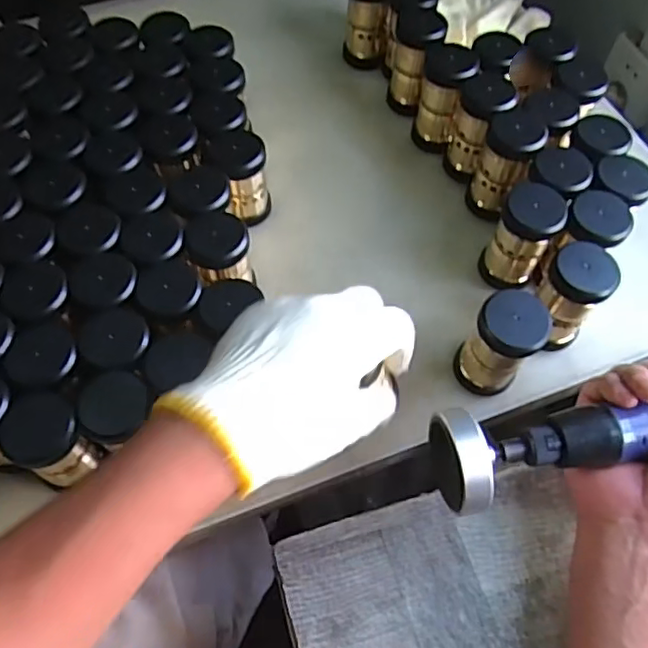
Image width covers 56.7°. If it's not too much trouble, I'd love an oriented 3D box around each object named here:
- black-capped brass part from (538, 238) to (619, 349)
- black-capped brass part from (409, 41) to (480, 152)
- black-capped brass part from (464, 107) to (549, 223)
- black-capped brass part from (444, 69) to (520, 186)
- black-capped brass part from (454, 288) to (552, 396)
[{"bbox_3d":[0.178,-0.018,0.441,0.043,0.087,0.041,0,61,0],"label":"black-capped brass part"},{"bbox_3d":[0.110,-0.206,0.549,0.044,0.093,0.046,0,61,0],"label":"black-capped brass part"},{"bbox_3d":[0.150,-0.130,0.506,0.044,0.095,0.041,0,61,0],"label":"black-capped brass part"},{"bbox_3d":[0.134,-0.165,0.528,0.056,0.093,0.049,-34,66,-17],"label":"black-capped brass part"},{"bbox_3d":[0.124,0.017,0.427,0.047,0.091,0.039,30,65,16],"label":"black-capped brass part"}]

